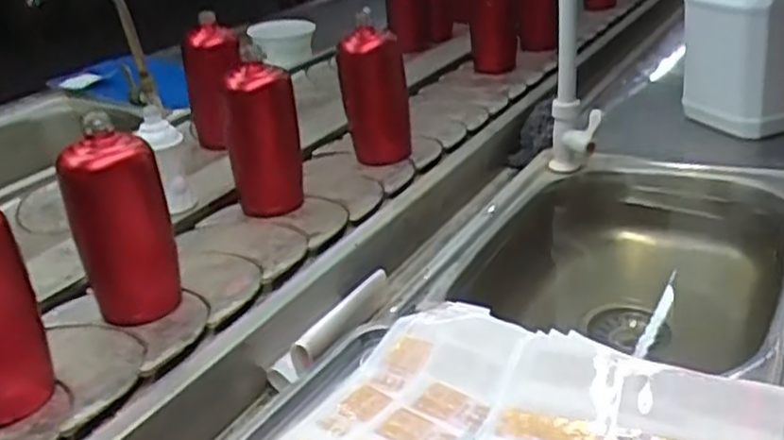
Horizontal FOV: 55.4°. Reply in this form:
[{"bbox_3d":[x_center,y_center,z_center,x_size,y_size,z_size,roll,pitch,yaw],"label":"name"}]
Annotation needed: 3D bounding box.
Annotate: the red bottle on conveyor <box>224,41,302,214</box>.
[{"bbox_3d":[-0.151,-0.104,0.877,0.076,0.179,0.065,-2,30,-3],"label":"red bottle on conveyor"}]

